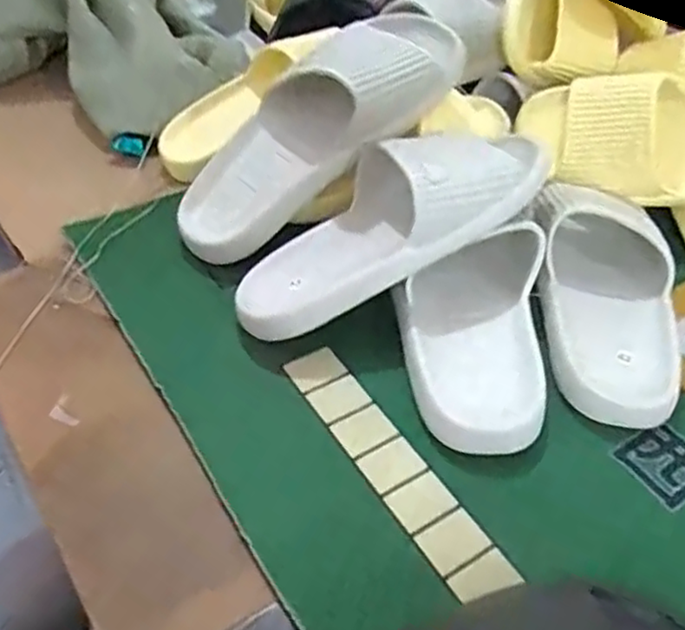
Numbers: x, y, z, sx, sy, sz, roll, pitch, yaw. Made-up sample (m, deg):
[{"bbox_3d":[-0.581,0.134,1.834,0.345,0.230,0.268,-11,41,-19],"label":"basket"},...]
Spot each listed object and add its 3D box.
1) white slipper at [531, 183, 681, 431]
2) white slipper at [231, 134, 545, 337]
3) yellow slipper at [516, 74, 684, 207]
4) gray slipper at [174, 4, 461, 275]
[{"bbox_3d":[0.206,-0.020,0.534,0.100,0.060,0.222,10,44,5],"label":"white slipper"},{"bbox_3d":[0.033,-0.082,0.527,0.263,0.067,0.113,-32,51,-5],"label":"white slipper"},{"bbox_3d":[0.282,-0.147,0.603,0.249,0.103,0.075,12,9,9],"label":"yellow slipper"},{"bbox_3d":[-0.024,-0.157,0.572,0.279,0.077,0.105,-42,55,-2],"label":"gray slipper"}]

